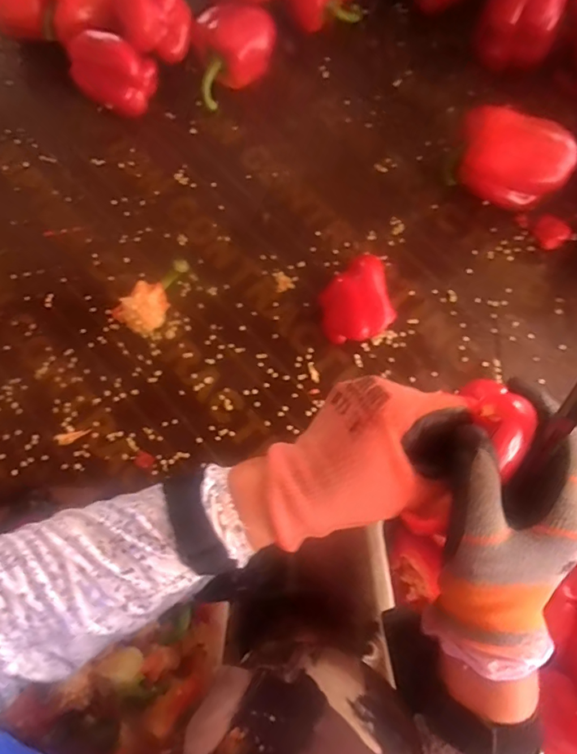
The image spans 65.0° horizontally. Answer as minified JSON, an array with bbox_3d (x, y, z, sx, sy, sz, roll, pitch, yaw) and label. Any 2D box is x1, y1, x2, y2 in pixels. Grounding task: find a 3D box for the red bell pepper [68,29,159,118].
[{"bbox_3d":[-0.181,-0.309,0.472,0.061,0.070,0.067,0,73,1],"label":"red bell pepper"}]

